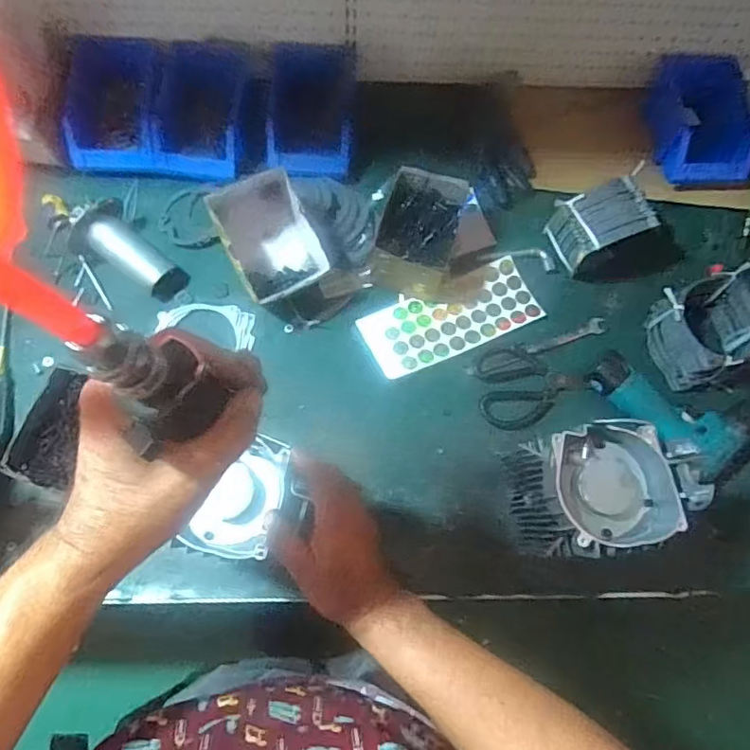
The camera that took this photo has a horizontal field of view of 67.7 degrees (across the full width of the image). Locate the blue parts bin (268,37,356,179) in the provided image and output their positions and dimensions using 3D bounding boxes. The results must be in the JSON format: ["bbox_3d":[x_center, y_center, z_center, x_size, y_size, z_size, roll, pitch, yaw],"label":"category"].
[{"bbox_3d":[-0.091,-0.360,0.790,0.116,0.077,0.141,4,70,-1],"label":"blue parts bin"}]

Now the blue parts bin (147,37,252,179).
[{"bbox_3d":[-0.251,-0.377,0.787,0.138,0.096,0.153,12,70,2],"label":"blue parts bin"}]

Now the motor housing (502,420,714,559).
[{"bbox_3d":[0.230,0.129,0.614,0.128,0.210,0.125,-7,71,-5],"label":"motor housing"}]

